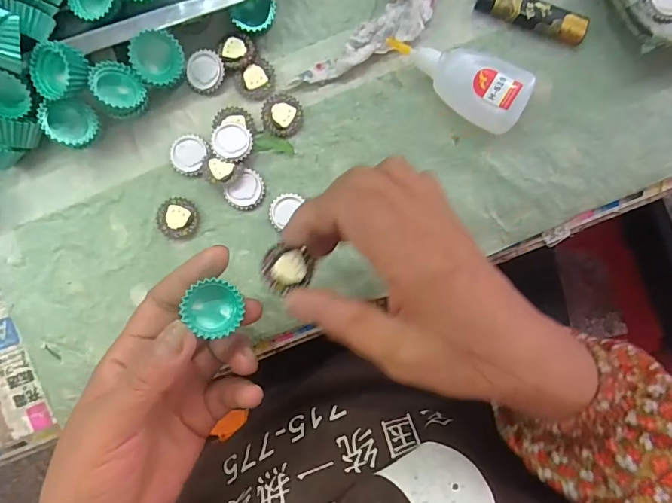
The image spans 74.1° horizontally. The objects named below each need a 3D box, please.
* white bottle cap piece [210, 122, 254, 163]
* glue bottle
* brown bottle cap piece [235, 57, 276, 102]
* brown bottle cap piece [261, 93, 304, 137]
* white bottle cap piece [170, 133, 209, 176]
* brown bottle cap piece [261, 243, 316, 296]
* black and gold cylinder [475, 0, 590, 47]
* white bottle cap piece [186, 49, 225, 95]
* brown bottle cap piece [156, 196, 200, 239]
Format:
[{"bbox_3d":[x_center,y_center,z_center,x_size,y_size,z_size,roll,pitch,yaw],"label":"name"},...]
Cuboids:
[{"bbox_3d":[-0.071,-0.074,0.301,0.028,0.004,0.028,0,84,1],"label":"white bottle cap piece"},{"bbox_3d":[0.080,-0.116,0.301,0.093,0.030,0.041,23,89,-2],"label":"glue bottle"},{"bbox_3d":[-0.056,-0.119,0.307,0.025,0.004,0.029,40,88,-2],"label":"brown bottle cap piece"},{"bbox_3d":[-0.037,-0.095,0.310,0.028,0.004,0.029,0,90,-3],"label":"brown bottle cap piece"},{"bbox_3d":[-0.101,-0.067,0.306,0.026,0.010,0.028,0,90,-3],"label":"white bottle cap piece"},{"bbox_3d":[-0.025,0.011,0.235,0.027,0.007,0.024,19,75,-12],"label":"brown bottle cap piece"},{"bbox_3d":[0.138,-0.167,0.312,0.078,0.012,0.019,19,89,-2],"label":"black and gold cylinder"},{"bbox_3d":[-0.091,-0.124,0.306,0.027,0.009,0.027,0,90,-3],"label":"white bottle cap piece"},{"bbox_3d":[-0.109,-0.023,0.307,0.027,0.007,0.029,0,90,-3],"label":"brown bottle cap piece"}]

